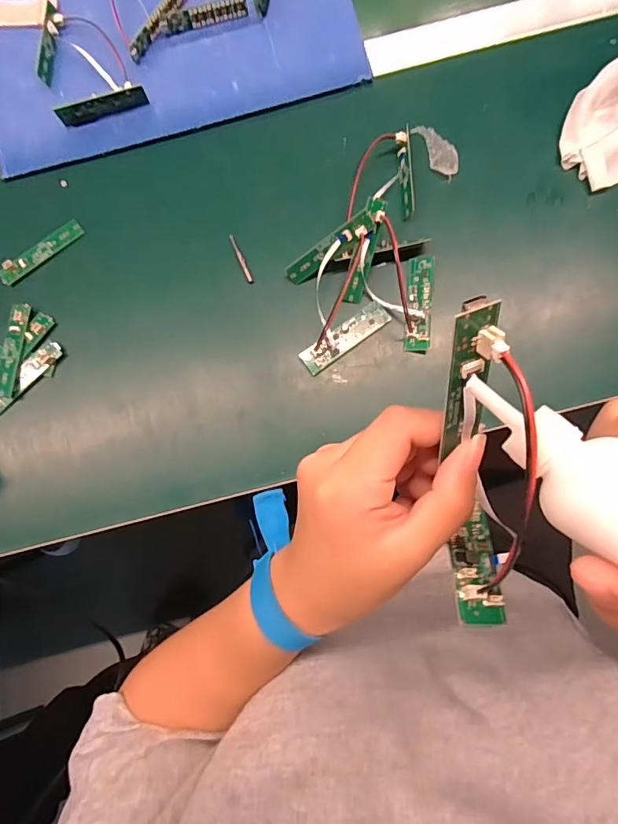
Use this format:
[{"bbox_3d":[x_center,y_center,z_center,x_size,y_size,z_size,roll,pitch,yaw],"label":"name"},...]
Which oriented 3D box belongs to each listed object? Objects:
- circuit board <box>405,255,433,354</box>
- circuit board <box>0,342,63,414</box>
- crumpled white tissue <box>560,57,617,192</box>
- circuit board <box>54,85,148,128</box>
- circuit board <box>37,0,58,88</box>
[{"bbox_3d":[0.095,-0.094,0.391,0.021,0.006,0.082,4,83,3],"label":"circuit board"},{"bbox_3d":[-0.251,-0.028,0.400,0.085,0.006,0.017,-45,83,-4],"label":"circuit board"},{"bbox_3d":[0.268,-0.247,0.393,0.086,0.041,0.091,39,86,6],"label":"crumpled white tissue"},{"bbox_3d":[-0.190,-0.281,0.420,0.081,0.016,0.006,-14,51,1],"label":"circuit board"},{"bbox_3d":[-0.250,-0.355,0.438,0.013,0.013,0.084,-1,83,2],"label":"circuit board"}]

